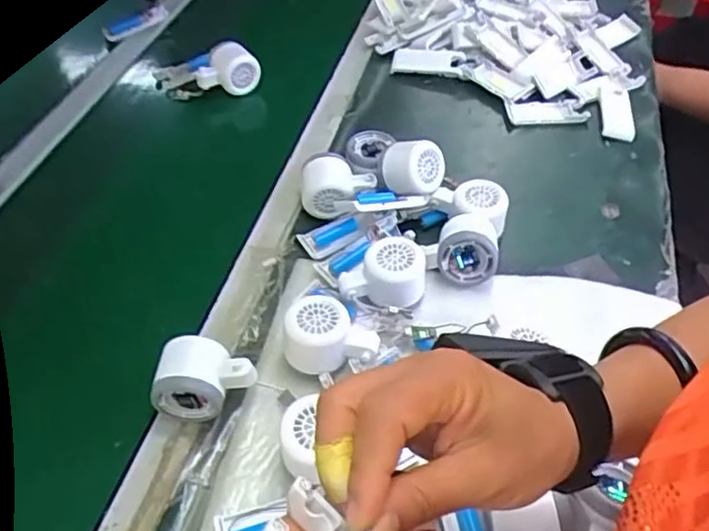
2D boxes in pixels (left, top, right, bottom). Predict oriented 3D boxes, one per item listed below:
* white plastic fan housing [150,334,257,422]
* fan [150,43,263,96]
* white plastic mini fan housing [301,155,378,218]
[{"bbox_3d":[-0.125,0.097,0.550,0.081,0.052,0.051,2,48,2],"label":"white plastic fan housing"},{"bbox_3d":[-0.209,-0.275,0.919,0.176,0.055,0.068,1,47,19],"label":"fan"},{"bbox_3d":[-0.023,-0.083,0.717,0.082,0.052,0.058,19,52,0],"label":"white plastic mini fan housing"}]

